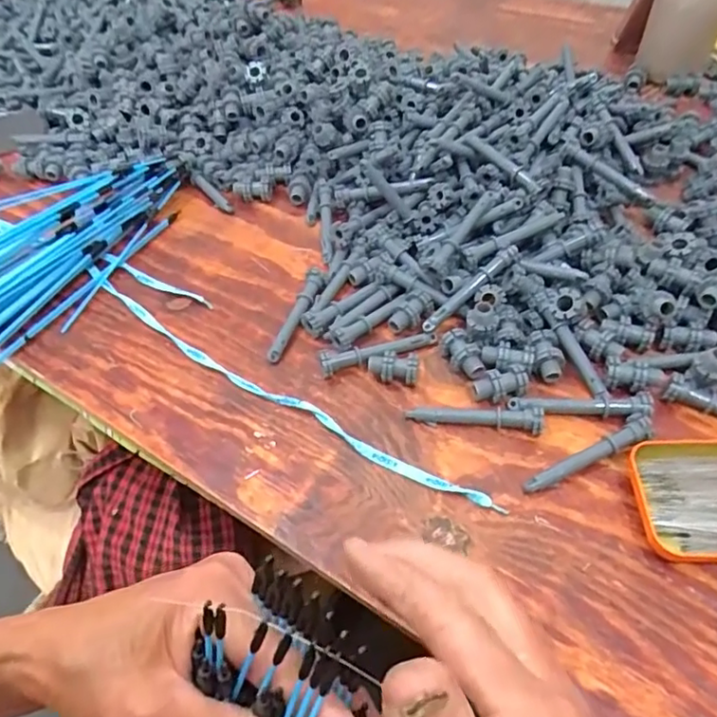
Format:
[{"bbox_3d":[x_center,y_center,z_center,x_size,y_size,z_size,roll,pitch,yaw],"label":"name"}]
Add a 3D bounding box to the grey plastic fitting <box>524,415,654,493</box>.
[{"bbox_3d":[0.151,0.065,0.382,0.095,0.017,0.017,-23,53,-15],"label":"grey plastic fitting"}]

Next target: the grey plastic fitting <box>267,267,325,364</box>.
[{"bbox_3d":[-0.052,-0.036,0.478,0.017,0.019,0.092,15,54,15],"label":"grey plastic fitting"}]

